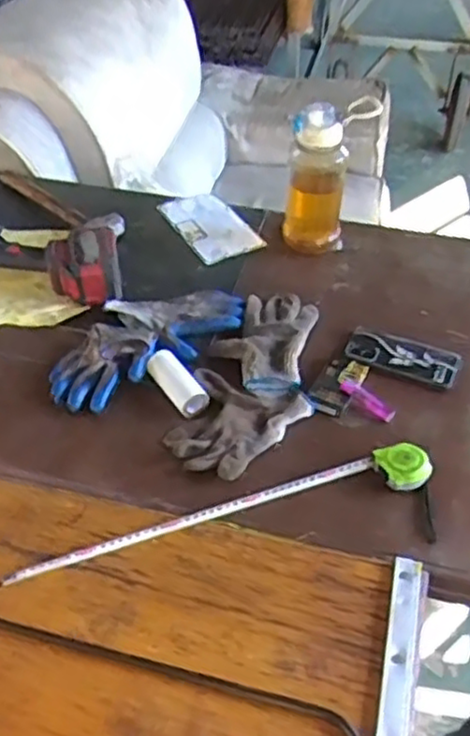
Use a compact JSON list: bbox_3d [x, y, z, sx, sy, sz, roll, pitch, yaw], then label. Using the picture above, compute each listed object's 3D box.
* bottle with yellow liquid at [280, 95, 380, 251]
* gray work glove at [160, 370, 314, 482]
[{"bbox_3d":[0.151,-0.299,1.166,0.138,0.248,0.079,-4,45,-5],"label":"bottle with yellow liquid"},{"bbox_3d":[0.004,0.068,0.927,0.154,0.021,0.162,14,46,13],"label":"gray work glove"}]

